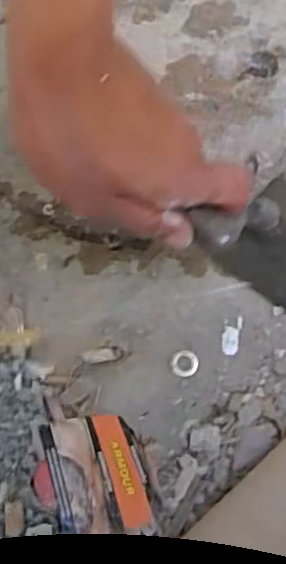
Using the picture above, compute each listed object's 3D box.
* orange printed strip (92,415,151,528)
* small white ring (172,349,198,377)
[{"bbox_3d":[-0.013,0.106,0.398,0.018,0.005,0.066,0,56,-34],"label":"orange printed strip"},{"bbox_3d":[0.026,0.050,0.425,0.016,0.004,0.016,0,77,1],"label":"small white ring"}]

